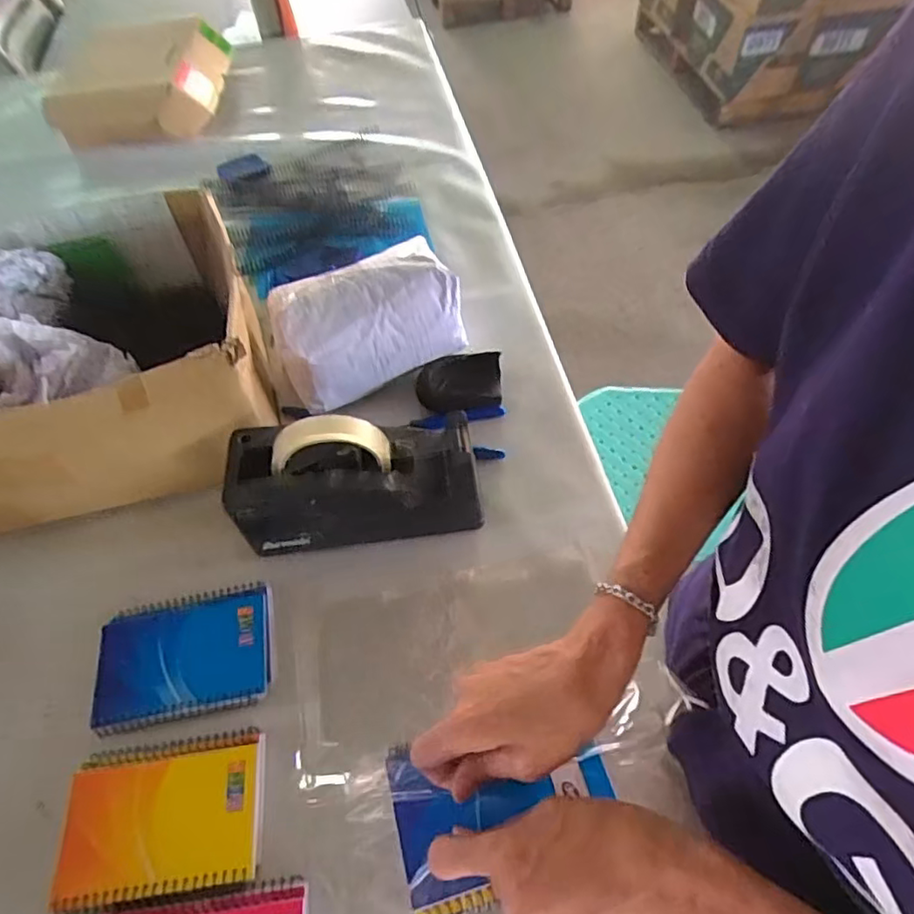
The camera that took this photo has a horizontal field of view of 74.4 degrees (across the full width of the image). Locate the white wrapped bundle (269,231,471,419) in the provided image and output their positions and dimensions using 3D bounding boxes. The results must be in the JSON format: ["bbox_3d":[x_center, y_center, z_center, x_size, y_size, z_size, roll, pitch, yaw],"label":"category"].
[{"bbox_3d":[-0.092,-0.136,0.607,0.176,0.094,0.097,-23,57,-13],"label":"white wrapped bundle"}]

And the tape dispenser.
[{"bbox_3d":[-0.083,0.016,0.507,0.195,0.126,0.074,-5,53,0],"label":"tape dispenser"}]

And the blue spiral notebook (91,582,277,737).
[{"bbox_3d":[-0.213,0.155,0.476,0.131,0.013,0.098,-12,54,-6],"label":"blue spiral notebook"}]

